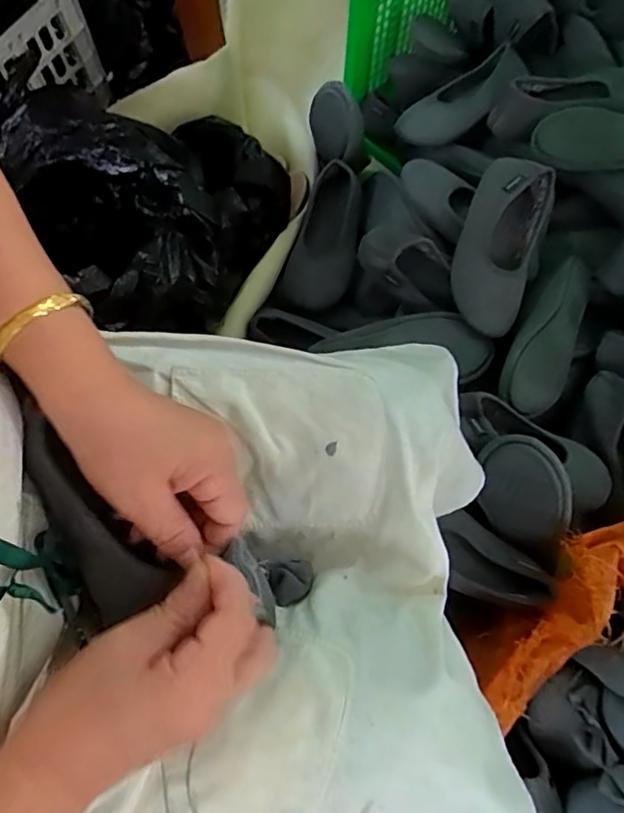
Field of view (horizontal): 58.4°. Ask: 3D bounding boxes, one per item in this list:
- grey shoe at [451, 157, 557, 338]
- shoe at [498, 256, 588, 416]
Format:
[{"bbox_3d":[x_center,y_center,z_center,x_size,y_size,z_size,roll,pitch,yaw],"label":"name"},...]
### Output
[{"bbox_3d":[0.245,-0.209,0.723,0.102,0.057,0.220,16,88,4],"label":"grey shoe"},{"bbox_3d":[0.311,-0.088,0.737,0.095,0.078,0.229,31,74,9],"label":"shoe"}]

